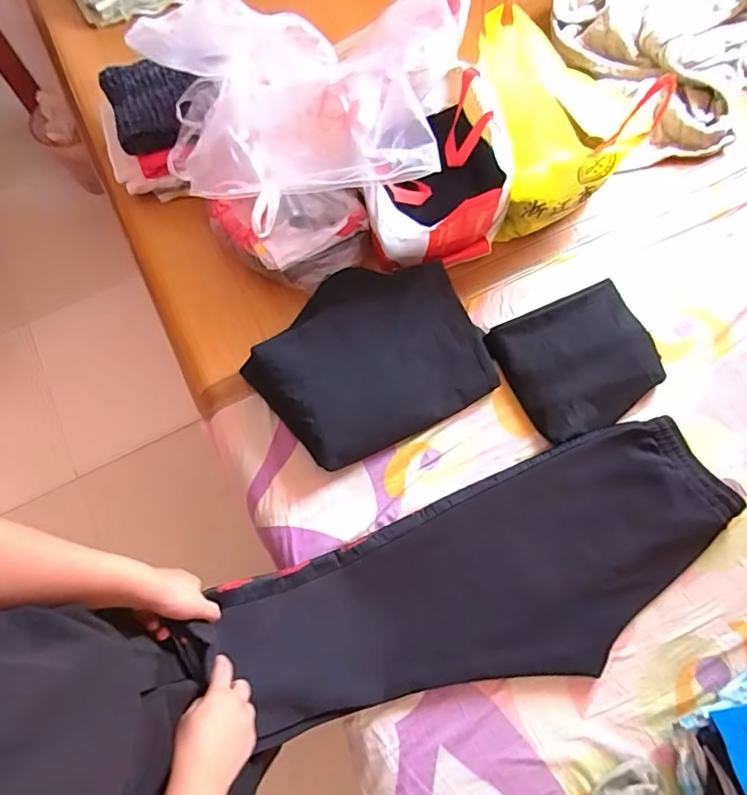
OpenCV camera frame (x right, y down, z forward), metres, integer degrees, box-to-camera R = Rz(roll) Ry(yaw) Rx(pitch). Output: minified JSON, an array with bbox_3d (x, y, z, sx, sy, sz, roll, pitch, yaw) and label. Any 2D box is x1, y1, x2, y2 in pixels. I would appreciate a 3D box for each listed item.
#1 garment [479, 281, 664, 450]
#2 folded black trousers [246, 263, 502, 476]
[{"bbox_3d":[0.396,-0.069,1.002,0.275,0.061,0.262,-23,70,-7],"label":"garment"},{"bbox_3d":[-0.015,-0.085,0.981,0.425,0.100,0.348,-27,71,-9],"label":"folded black trousers"}]

